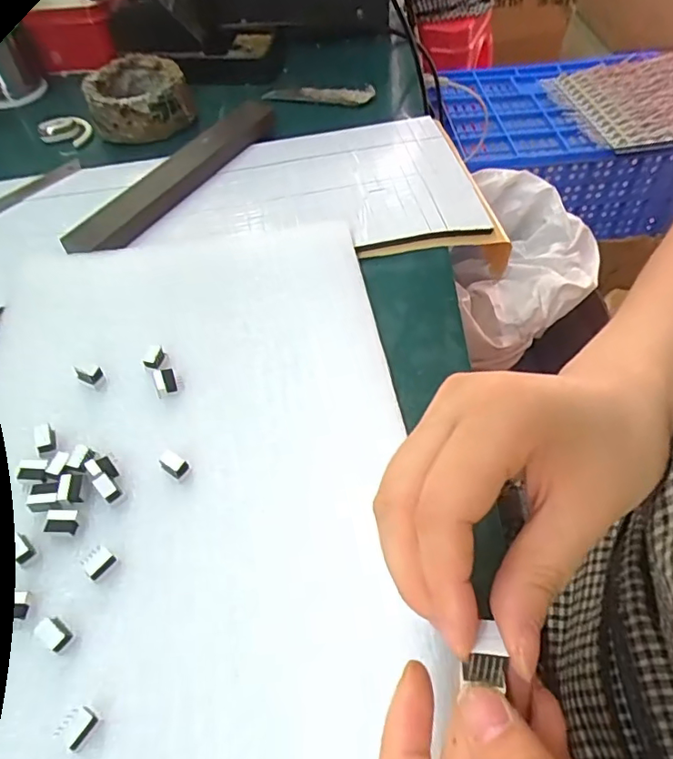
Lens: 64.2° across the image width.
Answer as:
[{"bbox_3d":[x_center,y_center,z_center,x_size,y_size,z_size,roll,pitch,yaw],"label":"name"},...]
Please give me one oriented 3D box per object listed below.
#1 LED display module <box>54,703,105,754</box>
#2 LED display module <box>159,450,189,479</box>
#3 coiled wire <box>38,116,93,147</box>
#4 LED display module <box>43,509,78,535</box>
[{"bbox_3d":[-0.090,0.123,0.188,0.011,0.011,0.012,29,58,20],"label":"LED display module"},{"bbox_3d":[-0.075,0.040,0.248,0.012,0.011,0.009,32,58,21],"label":"LED display module"},{"bbox_3d":[-0.236,-0.217,0.467,0.041,0.017,0.030,-23,57,-18],"label":"coiled wire"},{"bbox_3d":[-0.118,0.062,0.232,0.012,0.006,0.010,1,53,0],"label":"LED display module"}]

